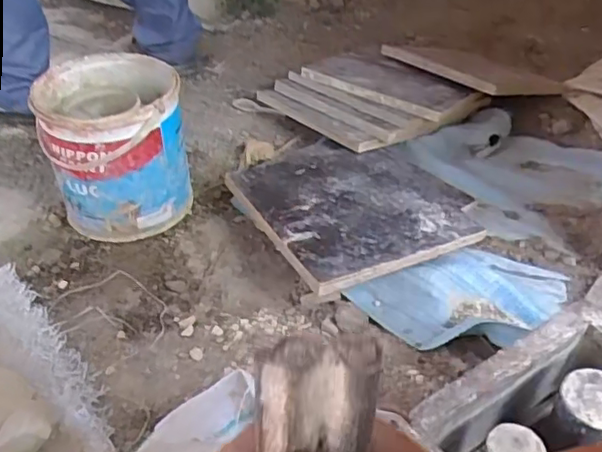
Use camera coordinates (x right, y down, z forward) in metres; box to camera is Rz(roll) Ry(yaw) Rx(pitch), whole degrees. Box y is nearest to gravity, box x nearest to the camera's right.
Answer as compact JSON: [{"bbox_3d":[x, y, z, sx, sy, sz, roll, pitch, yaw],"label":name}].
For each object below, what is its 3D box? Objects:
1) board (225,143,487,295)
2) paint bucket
[{"bbox_3d":[0.071,-0.042,0.852,0.283,0.016,0.282,-16,44,-27],"label":"board"},{"bbox_3d":[-0.242,-0.101,0.835,0.166,0.192,0.162,0,36,0],"label":"paint bucket"}]

